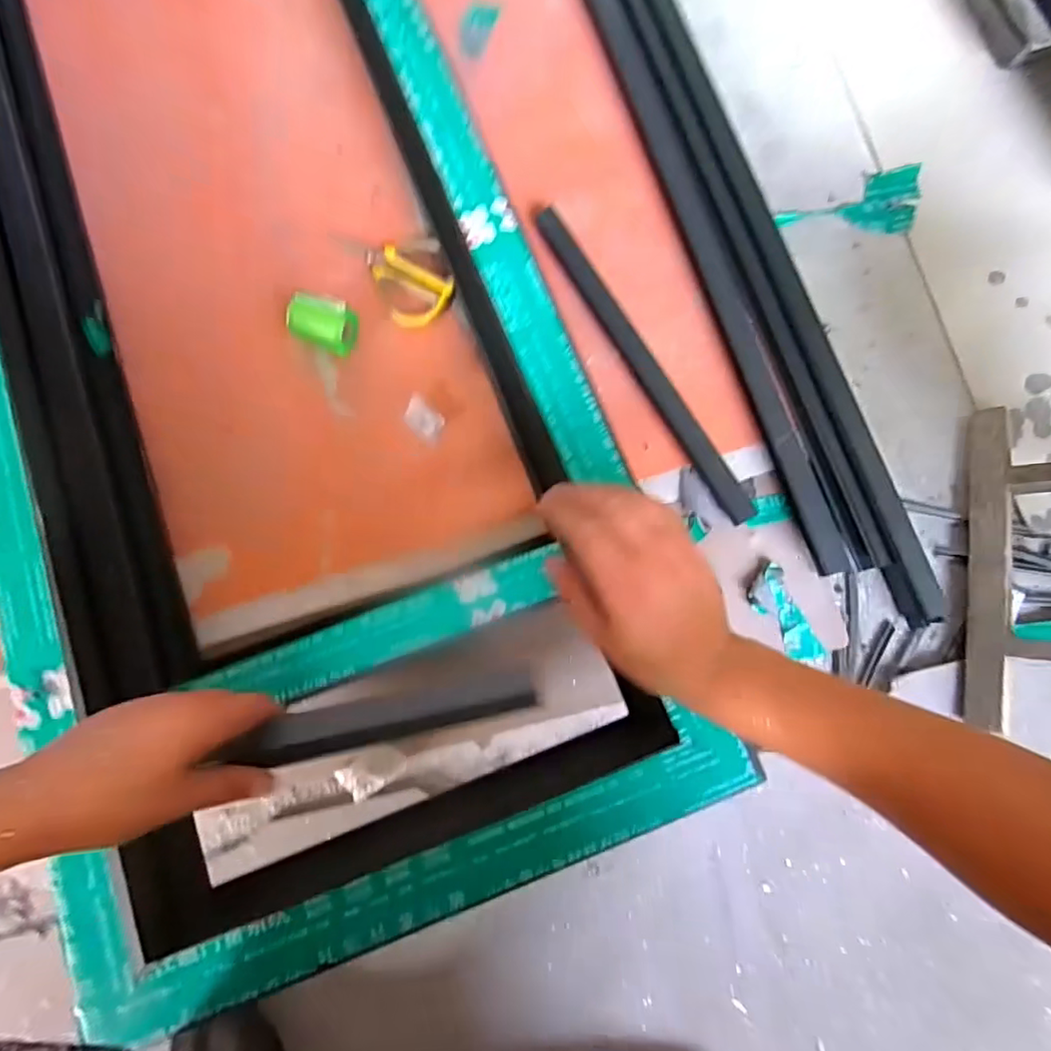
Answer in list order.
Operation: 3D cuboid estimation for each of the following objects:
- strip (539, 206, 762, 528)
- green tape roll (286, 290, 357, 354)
[{"bbox_3d":[0.117,-0.166,0.590,0.021,0.024,0.375,-30,81,-7],"label":"strip"},{"bbox_3d":[-0.204,-0.202,0.581,0.063,0.042,0.043,17,79,2],"label":"green tape roll"}]

